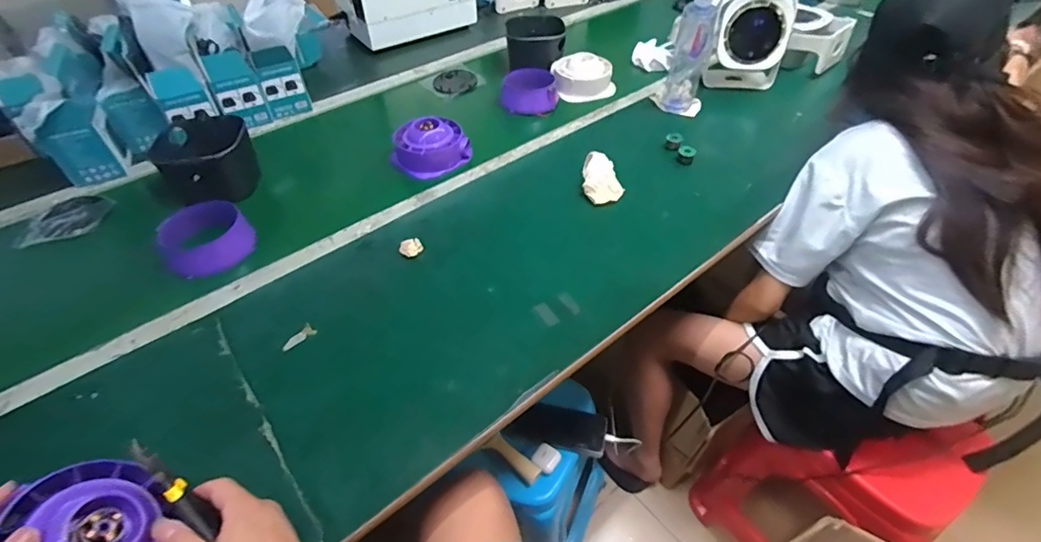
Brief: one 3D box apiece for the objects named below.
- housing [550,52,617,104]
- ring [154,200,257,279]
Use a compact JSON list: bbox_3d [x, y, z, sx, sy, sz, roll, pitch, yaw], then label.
[{"bbox_3d":[0.143,-0.450,1.128,0.144,0.065,0.144,-1,46,1],"label":"housing"},{"bbox_3d":[-0.487,-0.050,0.760,0.122,0.064,0.106,-33,54,-26],"label":"ring"}]

